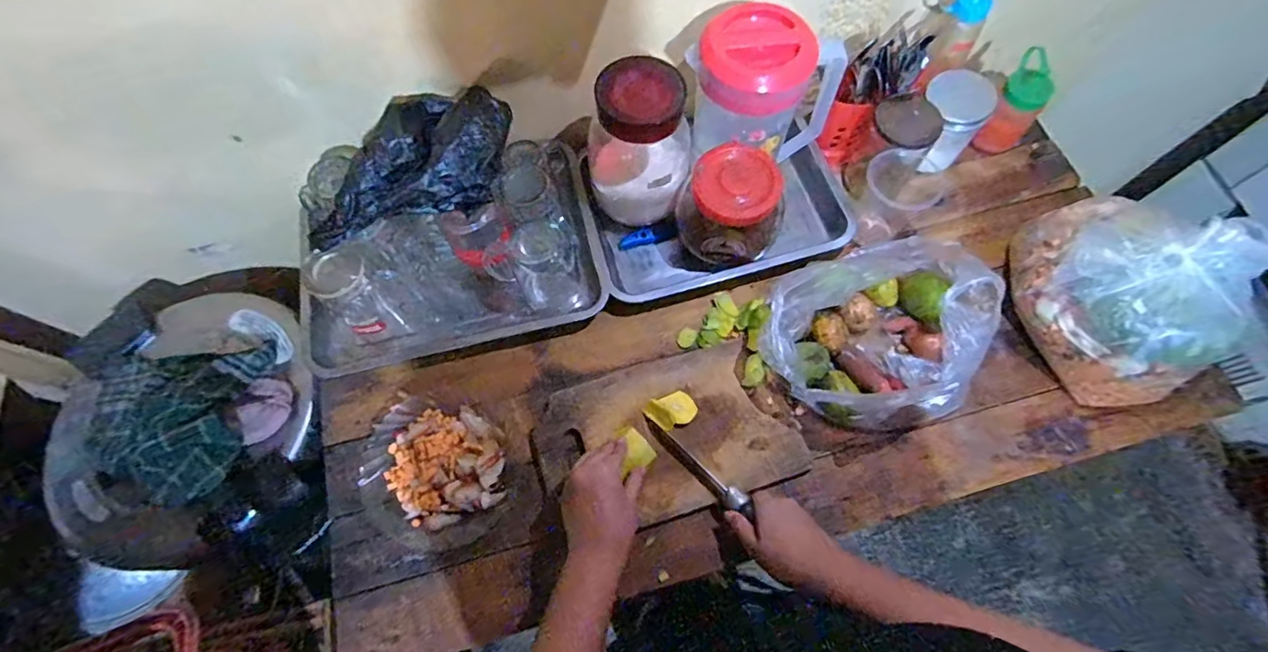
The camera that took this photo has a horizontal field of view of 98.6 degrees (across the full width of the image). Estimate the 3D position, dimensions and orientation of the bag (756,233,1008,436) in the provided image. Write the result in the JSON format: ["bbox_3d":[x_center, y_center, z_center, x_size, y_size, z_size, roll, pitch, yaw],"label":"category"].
[{"bbox_3d":[0.278,0.009,0.632,0.256,0.140,0.195,-9,68,-4],"label":"bag"}]

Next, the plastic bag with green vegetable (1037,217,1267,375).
[{"bbox_3d":[0.572,-0.049,0.584,0.172,0.105,0.175,-39,73,-15],"label":"plastic bag with green vegetable"}]

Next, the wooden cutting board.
[{"bbox_3d":[0.037,0.129,0.654,0.297,0.015,0.181,-17,68,-7],"label":"wooden cutting board"}]

